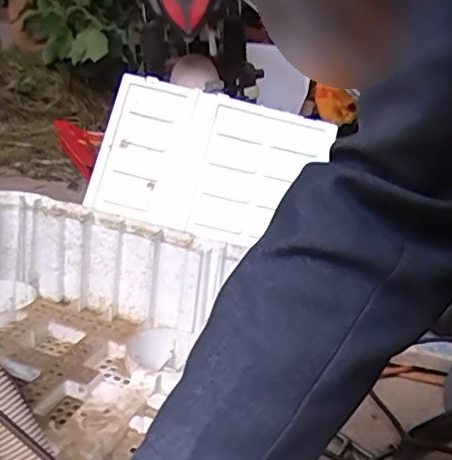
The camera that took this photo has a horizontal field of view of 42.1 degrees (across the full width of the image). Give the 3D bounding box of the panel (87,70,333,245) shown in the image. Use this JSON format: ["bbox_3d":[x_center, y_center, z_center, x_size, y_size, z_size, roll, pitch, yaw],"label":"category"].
[{"bbox_3d":[-0.030,-0.104,0.908,0.321,0.227,0.022,13,-10,-1],"label":"panel"}]

